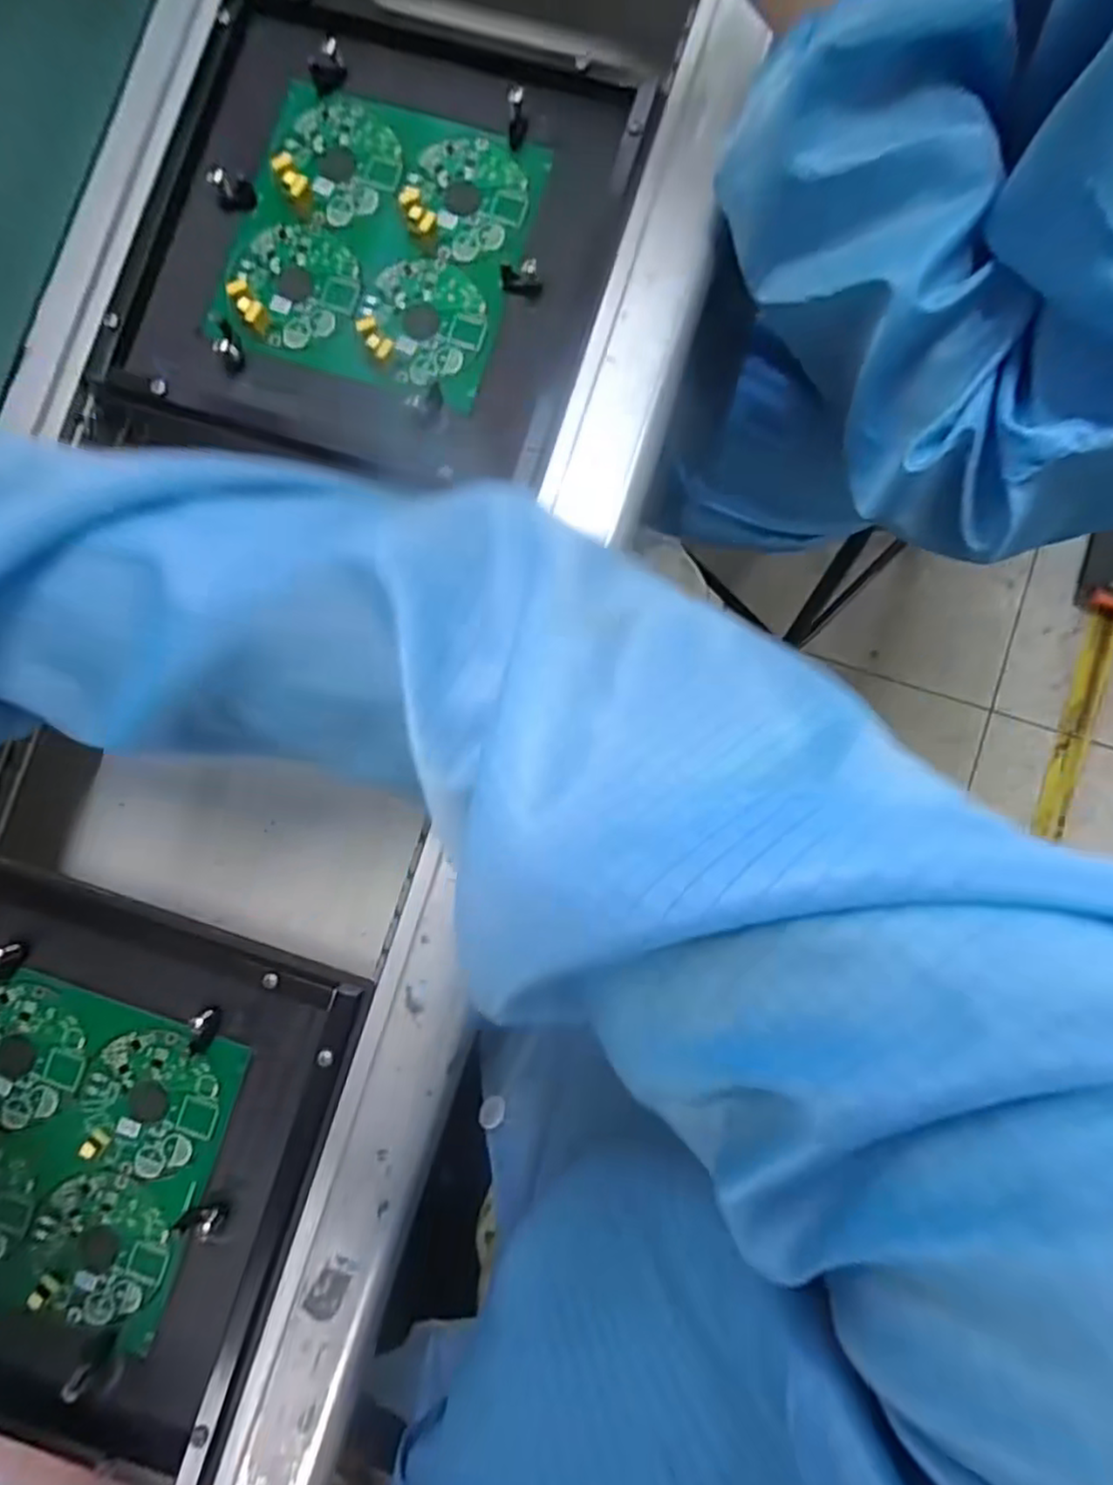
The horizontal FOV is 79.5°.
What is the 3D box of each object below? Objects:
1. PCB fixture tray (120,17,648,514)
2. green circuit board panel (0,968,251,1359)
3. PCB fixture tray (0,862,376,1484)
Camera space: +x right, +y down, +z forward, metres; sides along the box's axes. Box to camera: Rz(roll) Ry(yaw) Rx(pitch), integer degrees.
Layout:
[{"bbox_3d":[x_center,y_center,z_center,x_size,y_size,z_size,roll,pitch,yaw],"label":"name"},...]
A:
[{"bbox_3d":[-0.089,-0.256,0.339,0.229,0.015,0.227,17,87,3],"label":"PCB fixture tray"},{"bbox_3d":[-0.234,0.193,0.313,0.139,0.008,0.146,17,87,3],"label":"green circuit board panel"},{"bbox_3d":[-0.231,0.185,0.311,0.231,0.017,0.220,18,87,3],"label":"PCB fixture tray"}]

